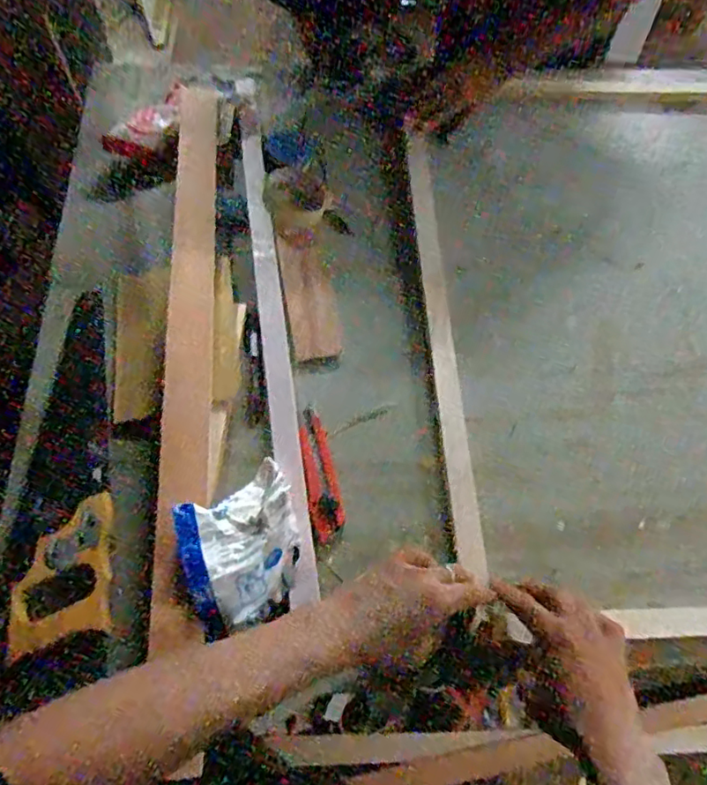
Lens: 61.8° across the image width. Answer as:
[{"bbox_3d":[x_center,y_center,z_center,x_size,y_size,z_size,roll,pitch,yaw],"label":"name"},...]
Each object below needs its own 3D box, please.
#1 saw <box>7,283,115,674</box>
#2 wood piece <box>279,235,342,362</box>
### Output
[{"bbox_3d":[-0.294,0.056,0.616,0.083,0.031,0.380,-6,65,-7],"label":"saw"},{"bbox_3d":[-0.058,-0.123,0.738,0.055,0.016,0.188,-8,65,-8],"label":"wood piece"}]

